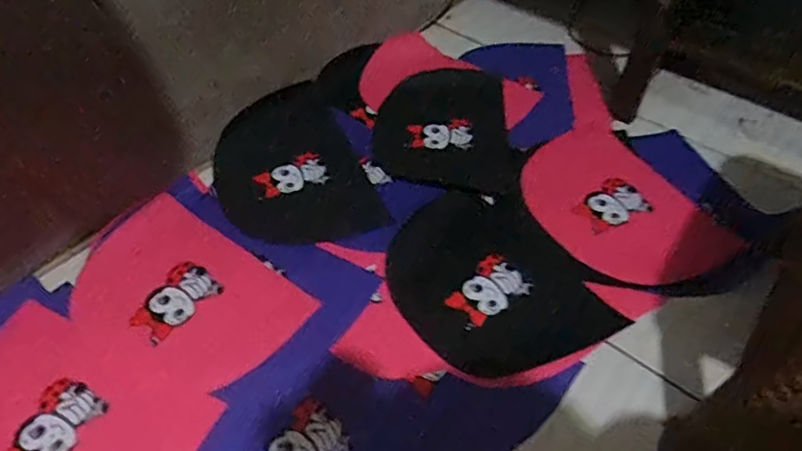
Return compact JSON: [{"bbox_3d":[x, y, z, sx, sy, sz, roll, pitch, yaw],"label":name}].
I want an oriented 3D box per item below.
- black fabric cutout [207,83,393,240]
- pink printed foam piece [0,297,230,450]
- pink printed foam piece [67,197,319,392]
[{"bbox_3d":[-0.160,-0.081,0.830,0.200,0.022,0.275,-21,65,-13],"label":"black fabric cutout"},{"bbox_3d":[-0.356,0.205,0.595,0.289,0.009,0.201,20,50,18],"label":"pink printed foam piece"},{"bbox_3d":[-0.271,0.084,0.698,0.280,0.008,0.197,29,56,23],"label":"pink printed foam piece"}]

